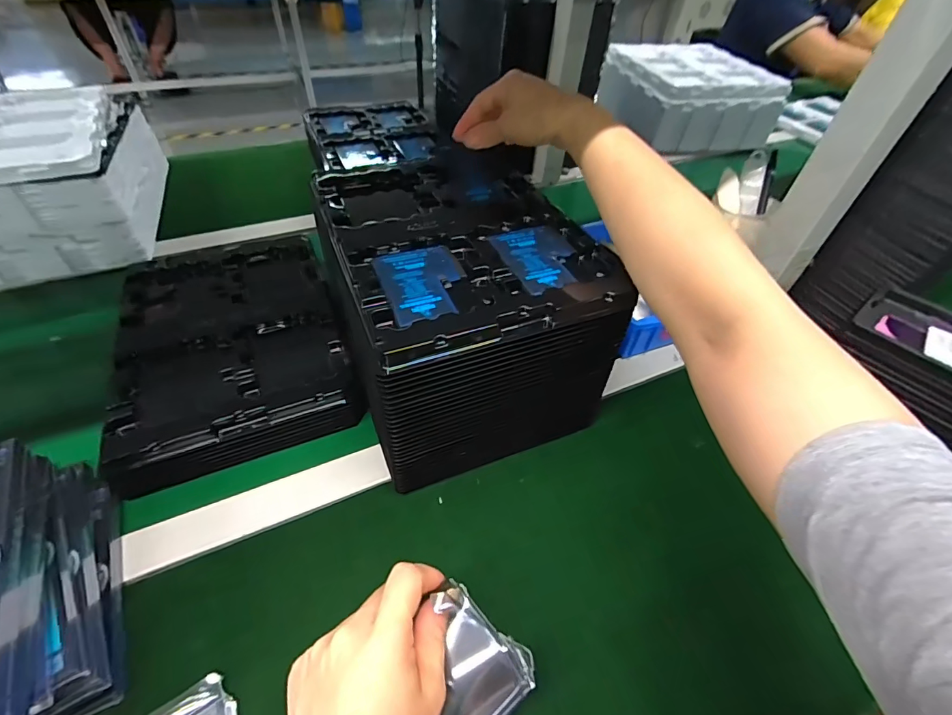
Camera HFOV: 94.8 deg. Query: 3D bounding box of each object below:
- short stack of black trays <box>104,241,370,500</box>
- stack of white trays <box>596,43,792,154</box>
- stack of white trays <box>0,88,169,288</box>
[{"bbox_3d":[-0.264,-0.023,0.480,0.214,0.046,0.334,-16,50,-18],"label":"short stack of black trays"},{"bbox_3d":[0.536,-0.677,1.130,0.356,0.139,0.359,-11,49,-14],"label":"stack of white trays"},{"bbox_3d":[-0.619,-0.232,0.587,0.293,0.151,0.328,-16,50,-18],"label":"stack of white trays"}]

